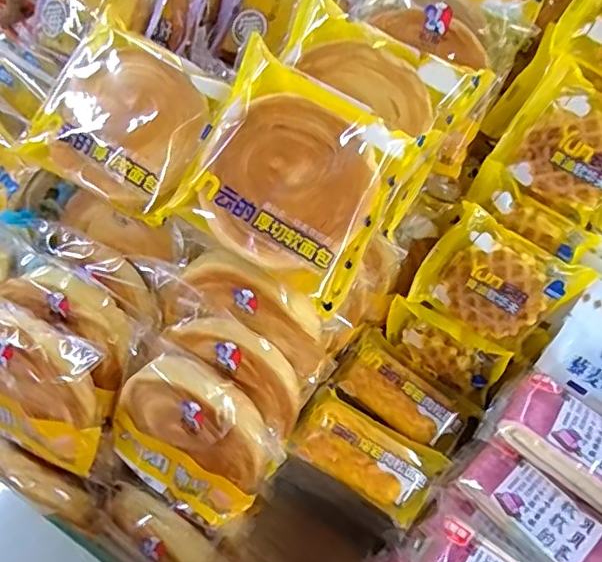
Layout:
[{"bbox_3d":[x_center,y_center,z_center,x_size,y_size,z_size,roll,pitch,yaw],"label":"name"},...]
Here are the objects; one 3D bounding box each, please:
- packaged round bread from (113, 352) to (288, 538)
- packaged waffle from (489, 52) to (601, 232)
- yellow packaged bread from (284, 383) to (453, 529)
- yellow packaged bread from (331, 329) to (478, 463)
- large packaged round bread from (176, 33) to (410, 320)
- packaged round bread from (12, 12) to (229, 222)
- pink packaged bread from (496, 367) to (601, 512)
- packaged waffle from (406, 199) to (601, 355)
[{"bbox_3d":[-0.090,0.129,0.466,0.140,0.143,0.041,40,33,5],"label":"packaged round bread"},{"bbox_3d":[0.221,-0.102,0.440,0.112,0.026,0.095,35,111,8],"label":"packaged waffle"},{"bbox_3d":[0.053,0.140,0.464,0.117,0.031,0.063,31,65,15],"label":"yellow packaged bread"},{"bbox_3d":[0.094,0.097,0.498,0.122,0.034,0.065,32,65,16],"label":"yellow packaged bread"},{"bbox_3d":[-0.007,-0.077,0.421,0.149,0.032,0.136,35,88,11],"label":"large packaged round bread"},{"bbox_3d":[-0.137,-0.129,0.456,0.154,0.033,0.130,29,83,12],"label":"packaged round bread"},{"bbox_3d":[0.213,0.126,0.421,0.125,0.035,0.061,34,66,17],"label":"pink packaged bread"},{"bbox_3d":[0.155,0.004,0.459,0.107,0.095,0.029,35,29,17],"label":"packaged waffle"}]

